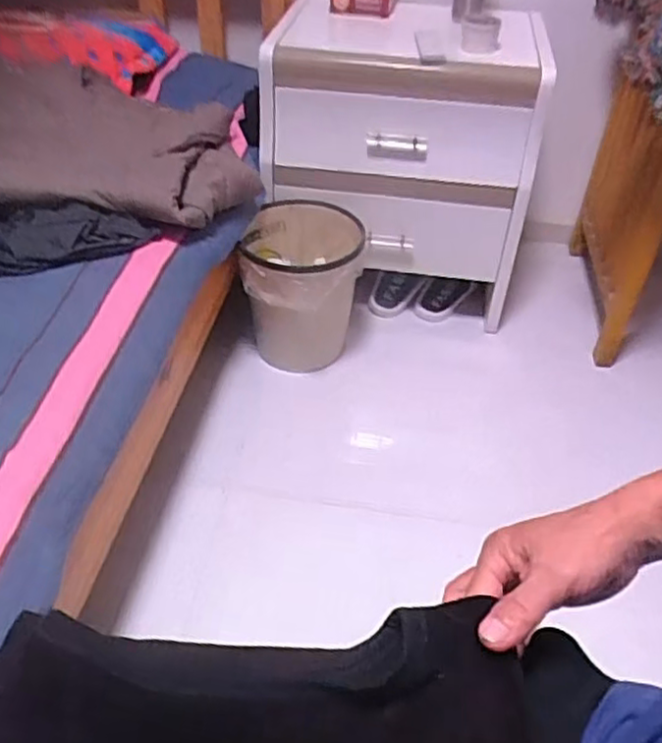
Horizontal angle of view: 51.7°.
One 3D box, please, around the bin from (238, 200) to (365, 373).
[{"bbox_3d":[-0.052,-0.148,1.293,0.212,0.255,0.215,4,42,2],"label":"bin"}]

